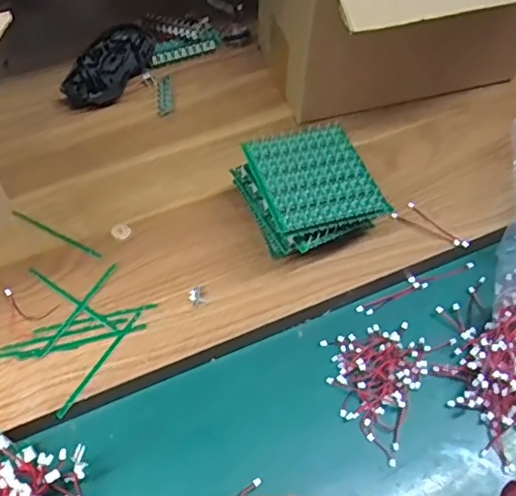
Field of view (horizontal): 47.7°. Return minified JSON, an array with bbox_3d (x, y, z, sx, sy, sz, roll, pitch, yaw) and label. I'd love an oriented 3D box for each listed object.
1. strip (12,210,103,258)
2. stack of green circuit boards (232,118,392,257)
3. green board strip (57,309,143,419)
[{"bbox_3d":[-0.158,-0.012,0.458,0.083,0.007,0.005,24,59,15],"label":"strip"},{"bbox_3d":[0.038,-0.038,0.448,0.083,0.061,0.092,-19,60,-14],"label":"stack of green circuit boards"},{"bbox_3d":[-0.108,0.077,0.403,0.006,0.004,0.089,26,60,16],"label":"green board strip"}]

